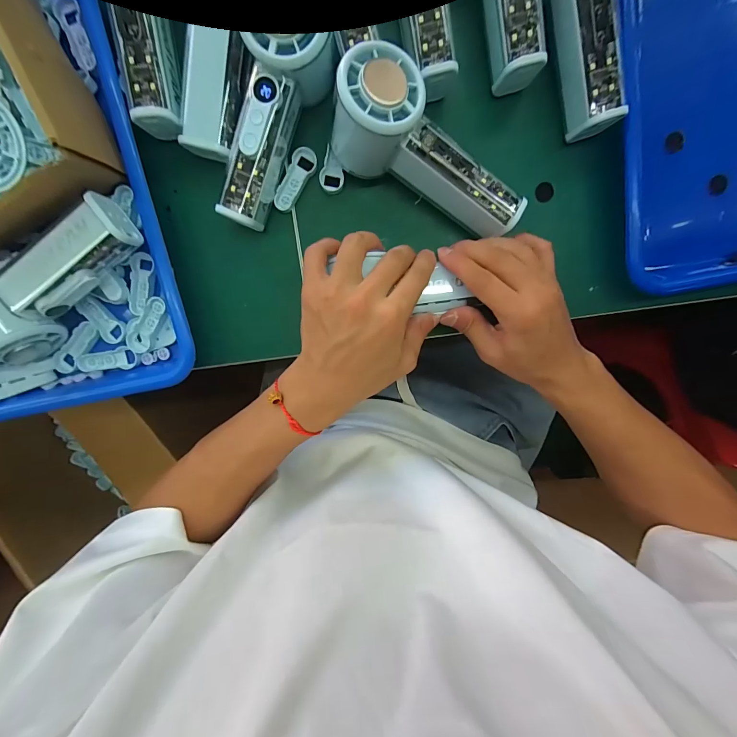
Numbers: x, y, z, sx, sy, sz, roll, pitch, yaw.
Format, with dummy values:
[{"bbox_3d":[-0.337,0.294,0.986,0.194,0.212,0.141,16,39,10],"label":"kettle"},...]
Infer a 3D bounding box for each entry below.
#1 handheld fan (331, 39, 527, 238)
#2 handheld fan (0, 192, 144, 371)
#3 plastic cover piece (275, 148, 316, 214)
[{"bbox_3d":[0.048,-0.154,0.243,0.146,0.070,0.061,27,97,-3],"label":"handheld fan"},{"bbox_3d":[-0.240,-0.065,0.254,0.151,0.043,0.061,-34,96,5],"label":"handheld fan"},{"bbox_3d":[-0.059,-0.151,0.272,0.019,0.007,0.051,30,97,-4],"label":"plastic cover piece"}]

